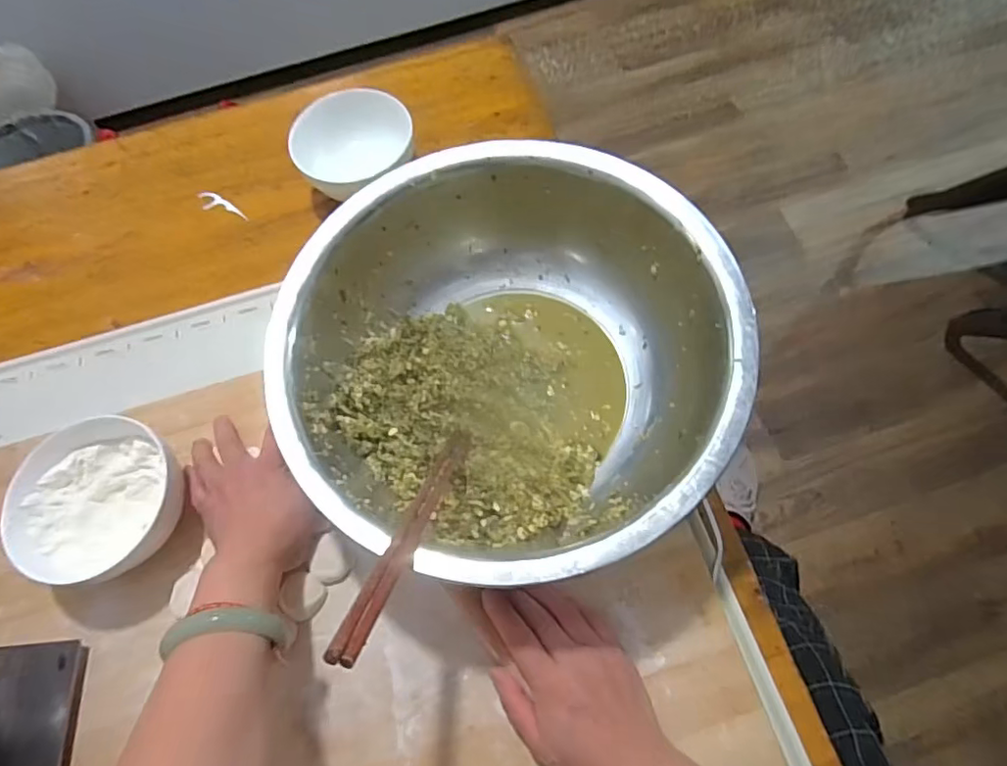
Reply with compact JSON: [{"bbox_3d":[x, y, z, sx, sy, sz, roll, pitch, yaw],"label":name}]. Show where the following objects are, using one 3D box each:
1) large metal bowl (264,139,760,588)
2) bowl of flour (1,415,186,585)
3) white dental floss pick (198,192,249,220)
[{"bbox_3d":[0.003,-0.017,0.458,0.331,0.121,0.326,-1,66,2],"label":"large metal bowl"},{"bbox_3d":[-0.323,0.095,0.463,0.130,0.055,0.127,-2,67,4],"label":"bowl of flour"},{"bbox_3d":[-0.320,-0.197,0.645,0.072,0.005,0.023,34,72,16],"label":"white dental floss pick"}]

